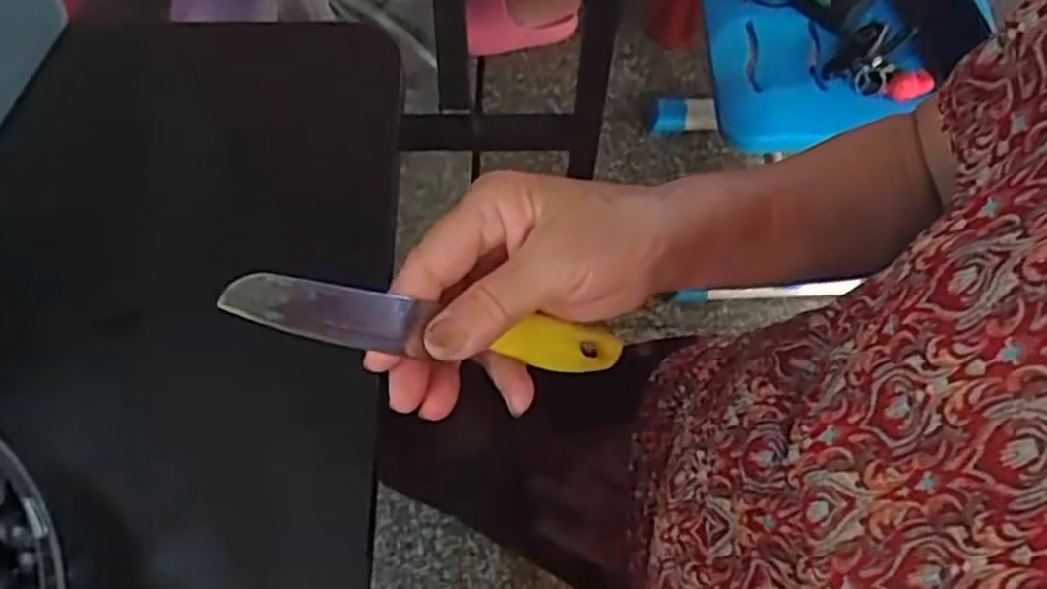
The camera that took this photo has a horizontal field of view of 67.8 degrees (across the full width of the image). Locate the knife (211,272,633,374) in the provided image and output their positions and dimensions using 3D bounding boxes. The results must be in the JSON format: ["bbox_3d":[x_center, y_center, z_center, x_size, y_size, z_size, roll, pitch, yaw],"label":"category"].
[{"bbox_3d":[-0.027,0.015,0.316,0.189,0.014,0.019,12,56,-41],"label":"knife"}]

